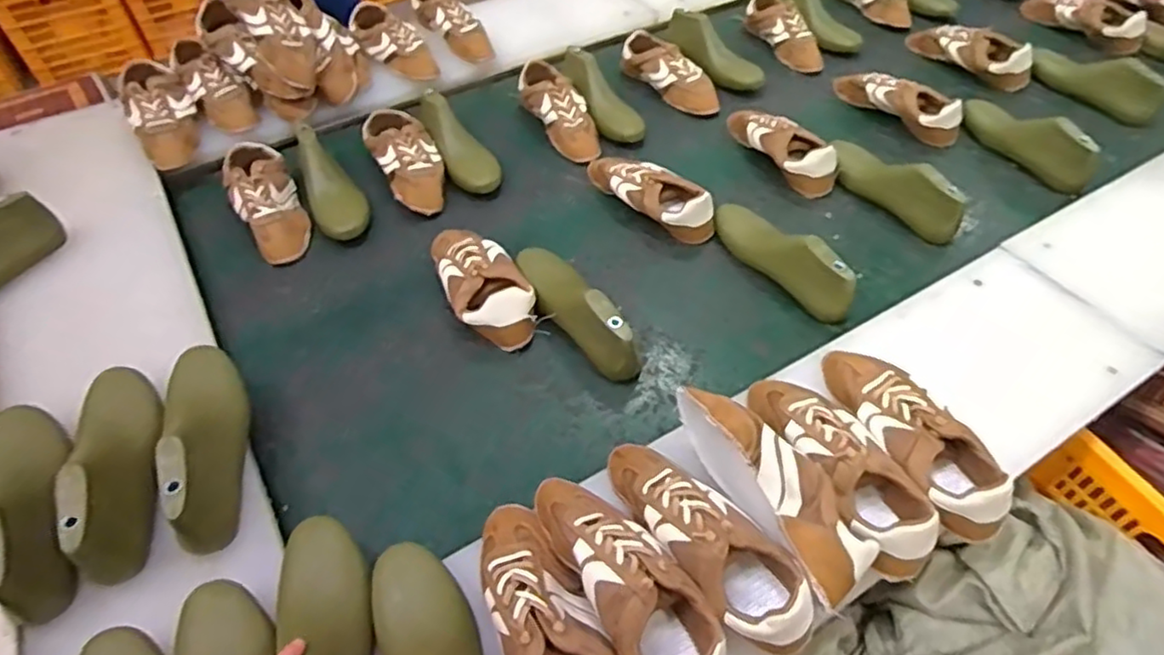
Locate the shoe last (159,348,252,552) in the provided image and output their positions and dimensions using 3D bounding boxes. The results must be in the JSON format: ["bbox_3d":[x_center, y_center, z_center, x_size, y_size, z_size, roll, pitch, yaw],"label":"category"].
[{"bbox_3d":[-0.403,0.109,0.697,0.075,0.077,0.231,-17,53,-11],"label":"shoe last"}]

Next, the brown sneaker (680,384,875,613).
[{"bbox_3d":[0.186,0.153,0.662,0.073,0.088,0.246,-25,55,-17],"label":"brown sneaker"}]

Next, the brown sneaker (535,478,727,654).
[{"bbox_3d":[0.039,0.233,0.616,0.089,0.085,0.241,-27,56,-18],"label":"brown sneaker"}]

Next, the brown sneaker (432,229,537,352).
[{"bbox_3d":[-0.145,-0.072,0.927,0.099,0.086,0.242,-22,55,-15],"label":"brown sneaker"}]

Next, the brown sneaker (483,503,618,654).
[{"bbox_3d":[-0.033,0.264,0.587,0.085,0.082,0.246,-23,55,-16],"label":"brown sneaker"}]

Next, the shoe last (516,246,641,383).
[{"bbox_3d":[-0.014,-0.030,0.891,0.068,0.083,0.248,-30,57,-20],"label":"shoe last"}]

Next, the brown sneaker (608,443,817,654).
[{"bbox_3d":[0.116,0.198,0.643,0.086,0.081,0.248,-30,57,-20],"label":"brown sneaker"}]

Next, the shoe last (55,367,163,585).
[{"bbox_3d":[-0.485,0.127,0.668,0.081,0.091,0.239,-18,54,-12],"label":"shoe last"}]

